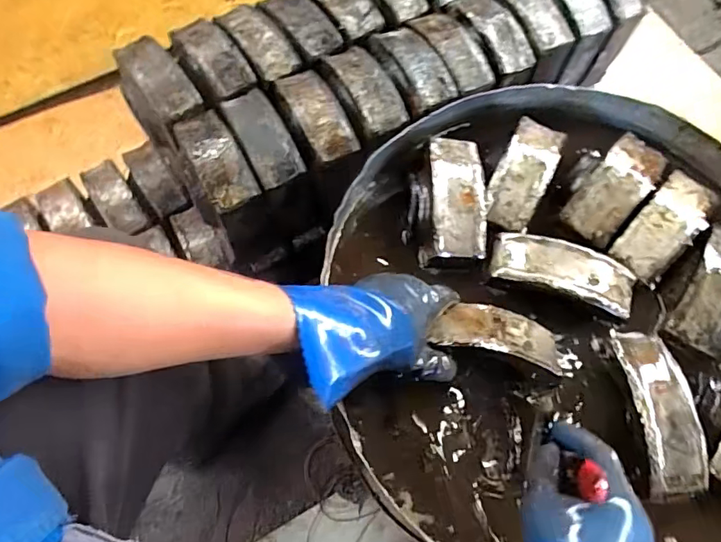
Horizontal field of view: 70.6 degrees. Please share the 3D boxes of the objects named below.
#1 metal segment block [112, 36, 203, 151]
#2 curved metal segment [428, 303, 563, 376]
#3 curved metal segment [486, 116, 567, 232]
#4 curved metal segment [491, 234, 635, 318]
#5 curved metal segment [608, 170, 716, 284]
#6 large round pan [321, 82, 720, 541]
[{"bbox_3d":[-0.289,-0.250,0.730,0.083,0.086,0.144,-34,72,-15],"label":"metal segment block"},{"bbox_3d":[0.143,0.065,0.527,0.128,0.028,0.059,12,66,-3],"label":"curved metal segment"},{"bbox_3d":[0.200,-0.122,0.617,0.061,0.026,0.155,26,69,9],"label":"curved metal segment"},{"bbox_3d":[0.228,-0.001,0.571,0.157,0.027,0.065,16,67,5],"label":"curved metal segment"},{"bbox_3d":[0.364,-0.058,0.600,0.062,0.029,0.153,42,72,15],"label":"curved metal segment"},{"bbox_3d":[0.241,0.035,0.571,0.538,0.078,0.544,1,67,-1],"label":"large round pan"}]

